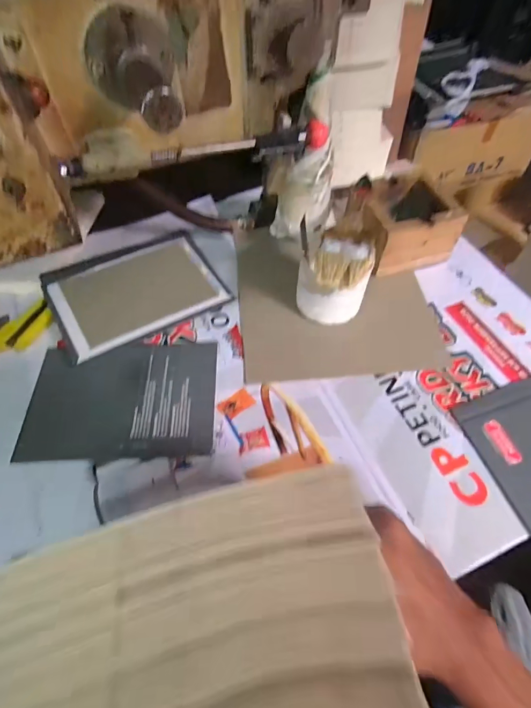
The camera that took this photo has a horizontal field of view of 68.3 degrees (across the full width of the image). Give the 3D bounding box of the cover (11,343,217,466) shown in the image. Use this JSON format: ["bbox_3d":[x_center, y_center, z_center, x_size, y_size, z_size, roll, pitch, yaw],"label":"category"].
[{"bbox_3d":[-0.165,0.050,0.455,0.212,0.004,0.146,-2,56,-1],"label":"cover"}]

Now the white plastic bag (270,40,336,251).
[{"bbox_3d":[0.052,-0.228,0.476,0.087,0.194,0.061,7,55,6],"label":"white plastic bag"}]

